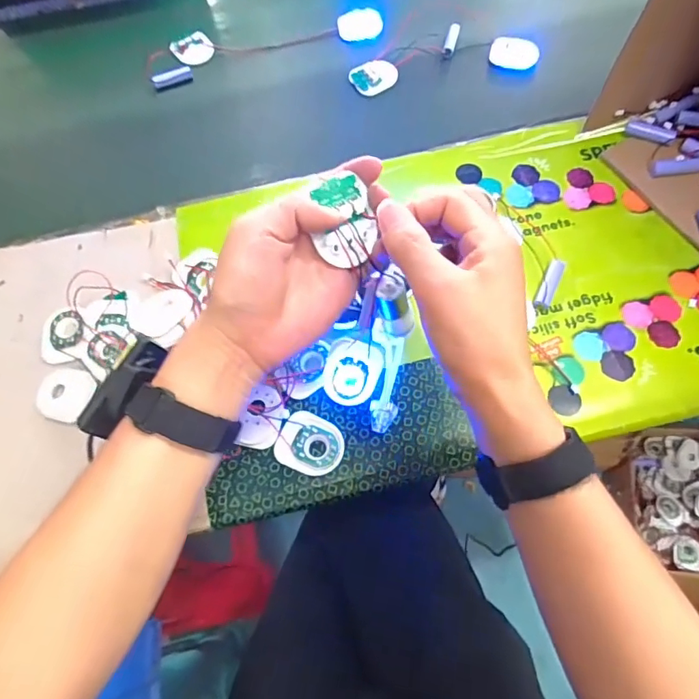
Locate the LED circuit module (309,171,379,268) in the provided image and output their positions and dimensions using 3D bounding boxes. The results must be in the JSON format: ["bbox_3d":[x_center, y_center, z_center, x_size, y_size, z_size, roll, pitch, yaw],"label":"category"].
[{"bbox_3d":[-0.002,-0.082,0.310,0.041,0.054,0.009,-21,22,-21],"label":"LED circuit module"}]

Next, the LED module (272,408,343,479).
[{"bbox_3d":[-0.033,0.082,0.413,0.056,0.008,0.047,22,69,12],"label":"LED module"}]

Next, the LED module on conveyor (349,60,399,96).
[{"bbox_3d":[0.032,-0.340,0.602,0.057,0.007,0.040,-15,89,4],"label":"LED module on conveyor"}]

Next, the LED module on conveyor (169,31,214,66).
[{"bbox_3d":[-0.207,-0.399,0.640,0.055,0.004,0.047,-39,84,-21],"label":"LED module on conveyor"}]

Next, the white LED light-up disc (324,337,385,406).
[{"bbox_3d":[0.004,0.019,0.424,0.048,0.015,0.058,9,100,9],"label":"white LED light-up disc"}]

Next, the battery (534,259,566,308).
[{"bbox_3d":[0.191,-0.062,0.458,0.014,0.014,0.049,24,69,13],"label":"battery"}]

